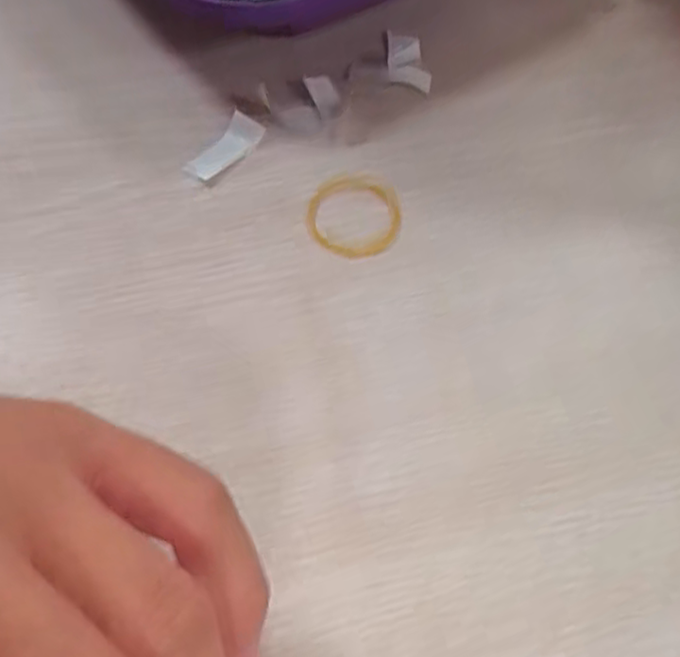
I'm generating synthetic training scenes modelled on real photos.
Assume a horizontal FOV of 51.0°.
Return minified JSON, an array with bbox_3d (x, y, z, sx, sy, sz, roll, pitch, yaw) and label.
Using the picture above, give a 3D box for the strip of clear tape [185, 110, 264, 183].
[{"bbox_3d":[-0.043,-0.067,0.262,0.011,0.008,0.032,34,62,21],"label":"strip of clear tape"}]

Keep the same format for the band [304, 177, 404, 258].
[{"bbox_3d":[0.005,-0.041,0.247,0.032,0.004,0.036,12,56,7],"label":"band"}]

